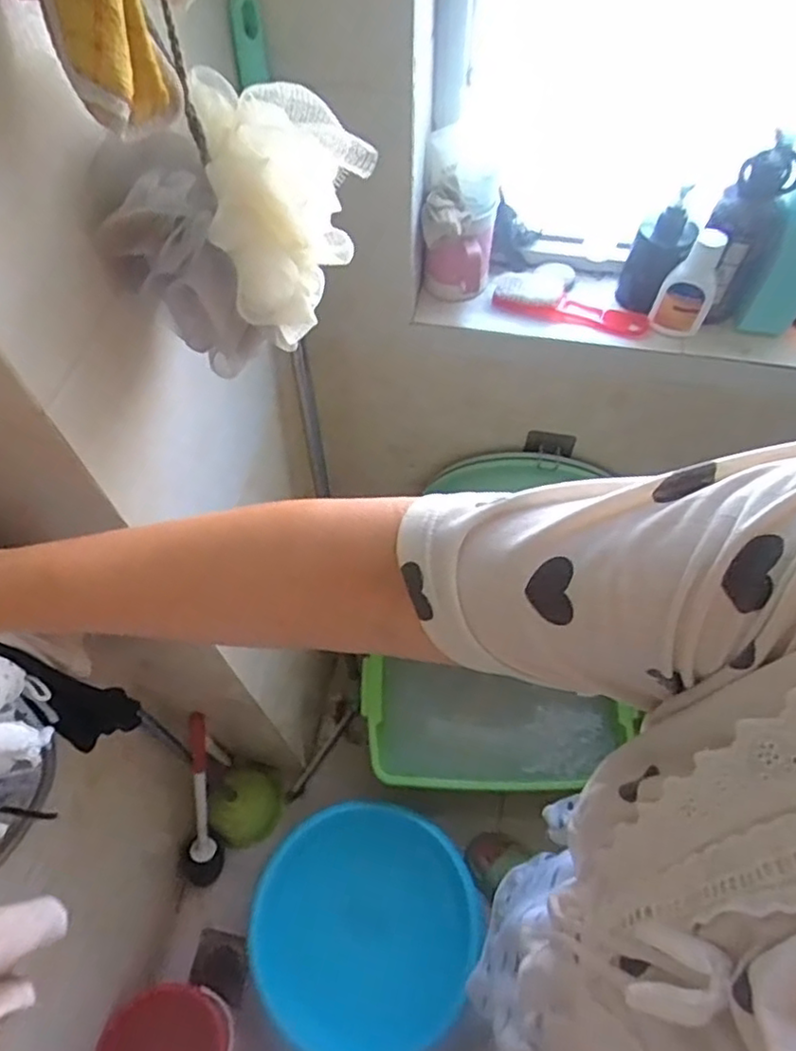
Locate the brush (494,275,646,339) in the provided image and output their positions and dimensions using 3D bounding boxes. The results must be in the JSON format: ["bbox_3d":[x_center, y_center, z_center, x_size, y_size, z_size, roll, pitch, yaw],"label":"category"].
[{"bbox_3d":[0.217,-0.280,0.803,0.192,0.028,0.047,16,62,10],"label":"brush"}]

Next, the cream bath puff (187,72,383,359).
[{"bbox_3d":[-0.078,-0.209,0.426,0.095,0.125,0.107,-23,62,-11],"label":"cream bath puff"}]

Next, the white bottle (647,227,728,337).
[{"bbox_3d":[0.332,-0.271,0.725,0.062,0.118,0.036,20,63,12],"label":"white bottle"}]

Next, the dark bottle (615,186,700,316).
[{"bbox_3d":[0.305,-0.318,0.758,0.063,0.117,0.071,17,62,10],"label":"dark bottle"}]

